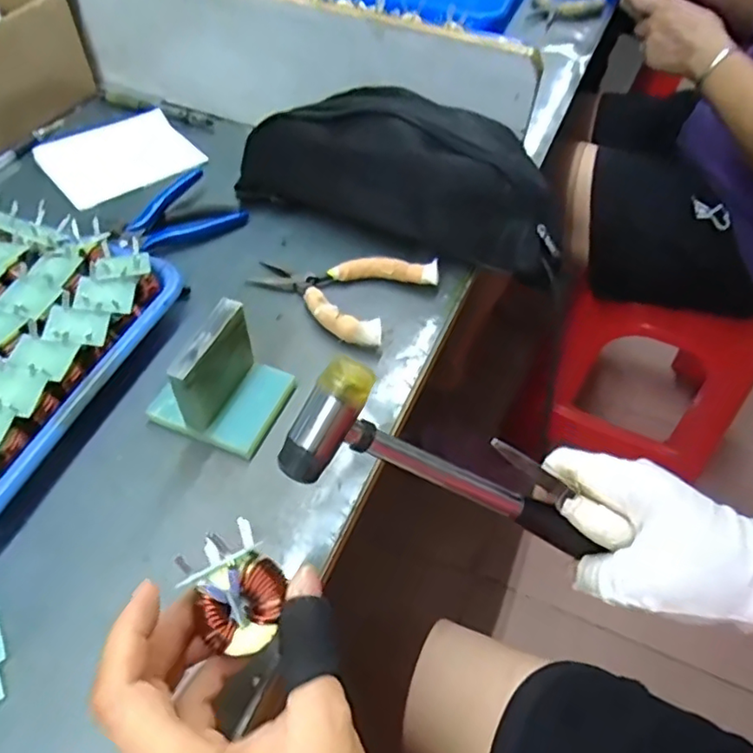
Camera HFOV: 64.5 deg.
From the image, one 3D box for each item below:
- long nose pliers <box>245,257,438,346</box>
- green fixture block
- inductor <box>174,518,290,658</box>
[{"bbox_3d":[-0.028,-0.077,0.458,0.124,0.021,0.092,31,57,17],"label":"long nose pliers"},{"bbox_3d":[-0.097,-0.002,0.370,0.071,0.066,0.067,19,54,9],"label":"green fixture block"},{"bbox_3d":[-0.058,0.089,0.251,0.037,0.029,0.044,-24,59,-21],"label":"inductor"}]

